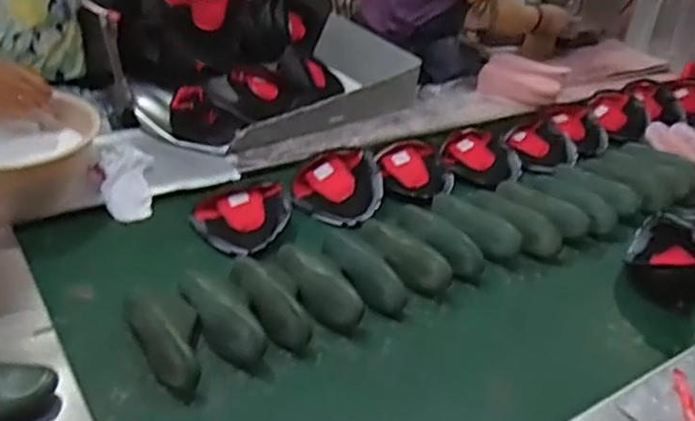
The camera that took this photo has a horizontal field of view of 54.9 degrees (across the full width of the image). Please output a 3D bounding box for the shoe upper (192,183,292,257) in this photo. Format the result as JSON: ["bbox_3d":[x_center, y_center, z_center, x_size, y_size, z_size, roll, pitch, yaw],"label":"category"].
[{"bbox_3d":[-0.191,0.008,1.252,0.167,0.058,0.153,4,32,-3],"label":"shoe upper"}]

